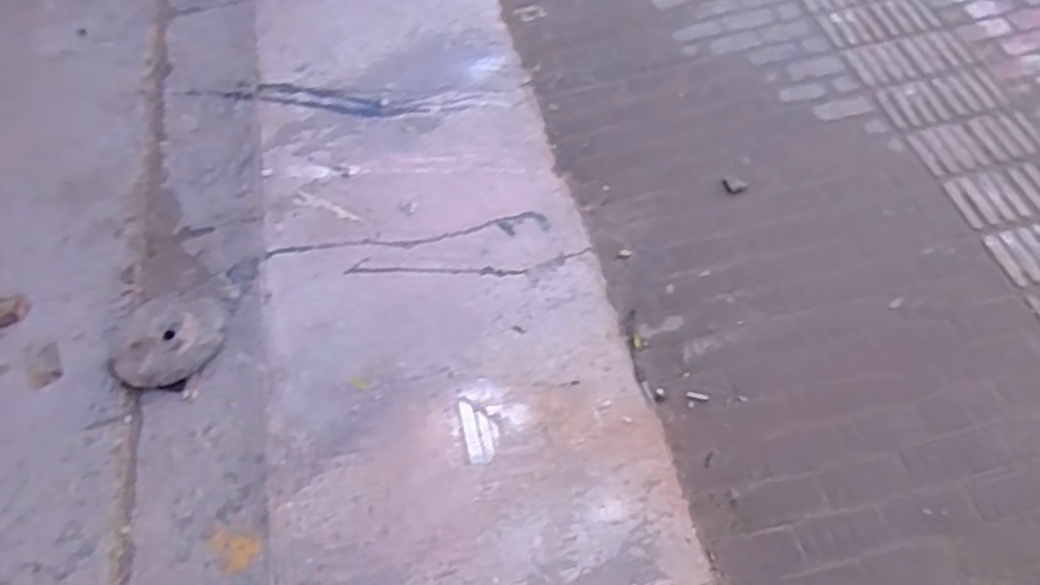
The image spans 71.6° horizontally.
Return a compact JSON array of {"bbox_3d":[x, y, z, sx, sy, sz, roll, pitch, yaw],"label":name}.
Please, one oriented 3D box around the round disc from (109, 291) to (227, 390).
[{"bbox_3d":[-0.865,0.112,1.762,0.263,0.023,0.263,-3,58,4],"label":"round disc"}]

